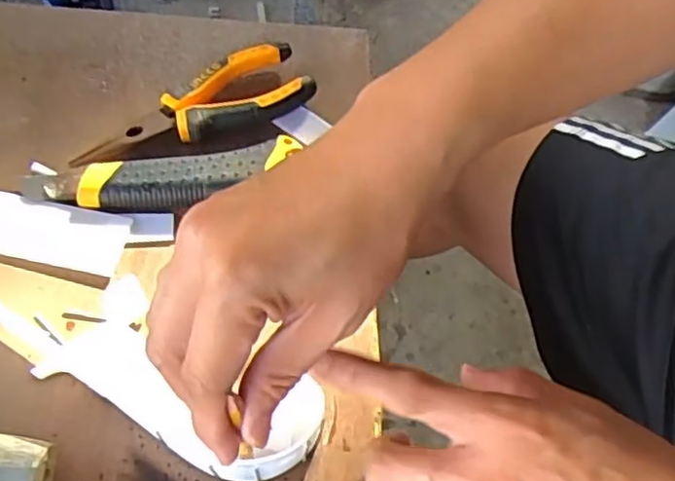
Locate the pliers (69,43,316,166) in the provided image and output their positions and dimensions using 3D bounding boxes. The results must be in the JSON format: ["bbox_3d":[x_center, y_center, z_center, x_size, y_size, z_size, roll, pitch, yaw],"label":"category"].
[{"bbox_3d":[-0.092,-0.084,0.442,0.153,0.019,0.045,-24,66,-20],"label":"pliers"}]

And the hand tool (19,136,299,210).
[{"bbox_3d":[-0.106,-0.038,0.414,0.162,0.013,0.033,-5,61,-12],"label":"hand tool"}]

